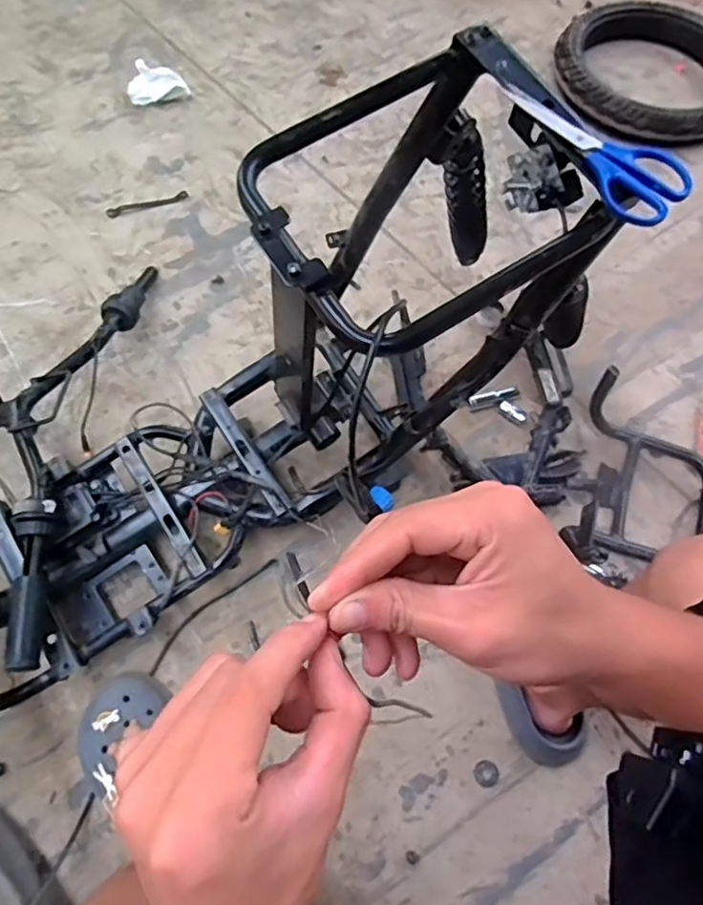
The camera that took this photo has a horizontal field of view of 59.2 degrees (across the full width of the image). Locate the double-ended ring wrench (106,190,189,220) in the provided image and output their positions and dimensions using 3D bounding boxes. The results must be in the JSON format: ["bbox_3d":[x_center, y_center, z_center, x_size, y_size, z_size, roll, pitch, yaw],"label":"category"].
[{"bbox_3d":[-0.349,-0.424,1.059,0.138,0.008,0.022,-16,67,-9],"label":"double-ended ring wrench"}]

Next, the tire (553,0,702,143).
[{"bbox_3d":[0.577,-0.715,1.178,0.373,0.073,0.345,1,65,-2],"label":"tire"}]

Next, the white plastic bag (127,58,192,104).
[{"bbox_3d":[-0.367,-0.692,1.159,0.109,0.040,0.078,-21,68,-11],"label":"white plastic bag"}]

